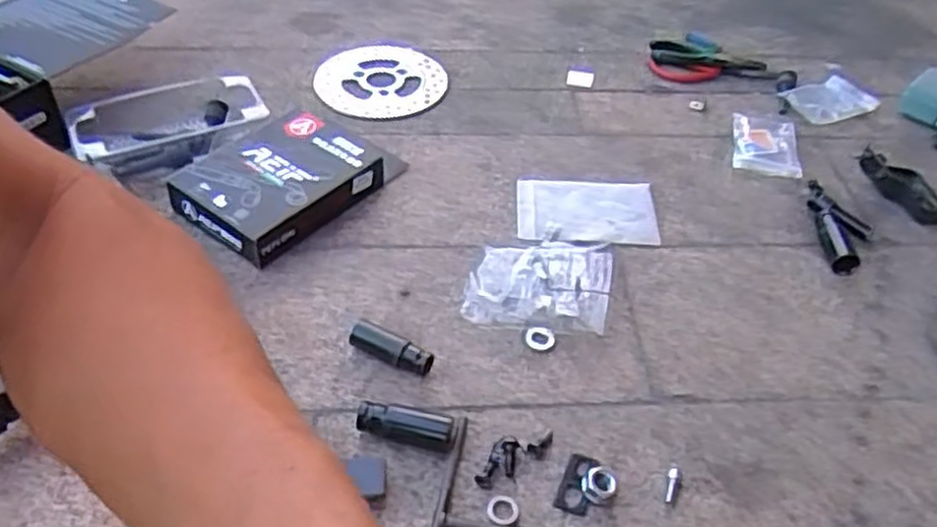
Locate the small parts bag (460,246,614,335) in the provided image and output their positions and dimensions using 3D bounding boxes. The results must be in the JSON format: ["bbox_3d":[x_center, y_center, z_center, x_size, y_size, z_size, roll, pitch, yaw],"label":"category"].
[{"bbox_3d":[0.068,0.022,0.736,0.137,0.013,0.105,7,45,3],"label":"small parts bag"}]

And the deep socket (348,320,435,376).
[{"bbox_3d":[-0.068,0.075,0.680,0.078,0.024,0.019,18,47,15],"label":"deep socket"}]

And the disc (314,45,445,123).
[{"bbox_3d":[-0.115,-0.238,1.000,0.168,0.013,0.142,-10,56,-12],"label":"disc"}]

